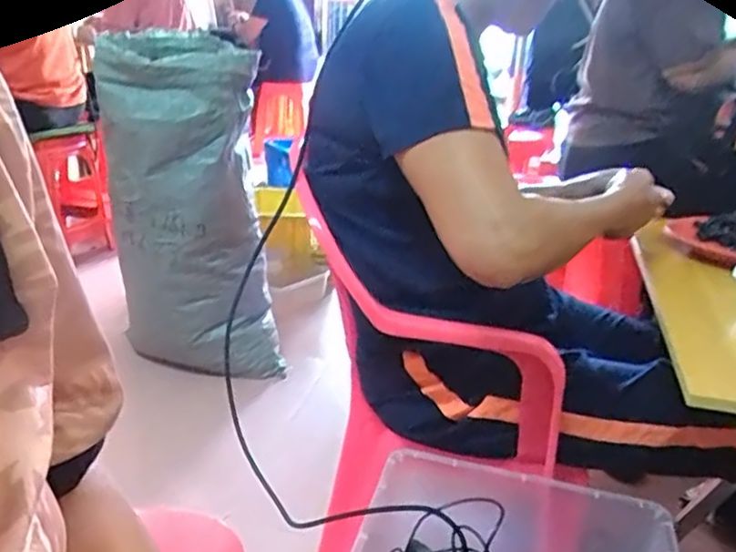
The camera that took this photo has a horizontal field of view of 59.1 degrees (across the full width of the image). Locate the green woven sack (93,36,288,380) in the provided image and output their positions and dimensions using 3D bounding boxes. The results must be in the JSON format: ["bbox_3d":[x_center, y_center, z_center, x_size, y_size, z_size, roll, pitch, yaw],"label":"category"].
[{"bbox_3d":[-0.398,-0.155,1.538,0.363,0.741,0.337,-1,21,-10],"label":"green woven sack"}]

